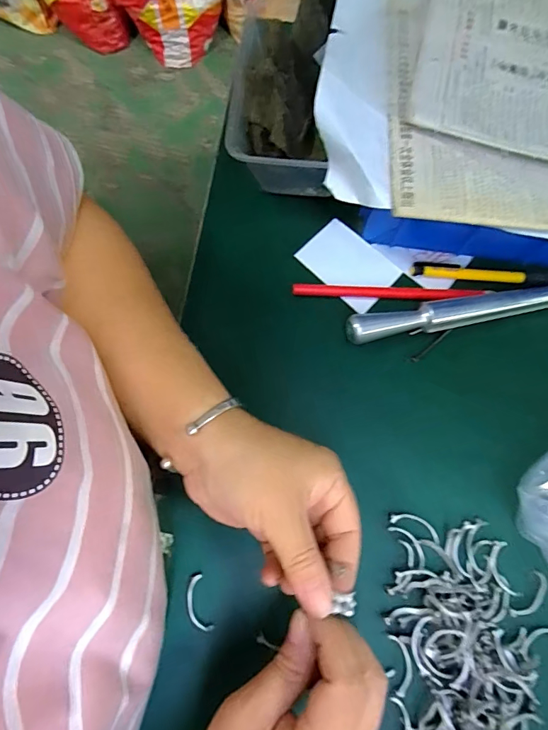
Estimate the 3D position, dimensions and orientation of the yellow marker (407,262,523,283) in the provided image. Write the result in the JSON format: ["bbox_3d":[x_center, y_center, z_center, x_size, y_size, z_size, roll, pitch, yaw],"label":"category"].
[{"bbox_3d":[0.158,-0.077,0.341,0.089,0.007,0.012,5,74,0],"label":"yellow marker"}]

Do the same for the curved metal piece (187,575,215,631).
[{"bbox_3d":[-0.050,0.160,0.277,0.013,0.004,0.035,-13,79,-25],"label":"curved metal piece"}]

